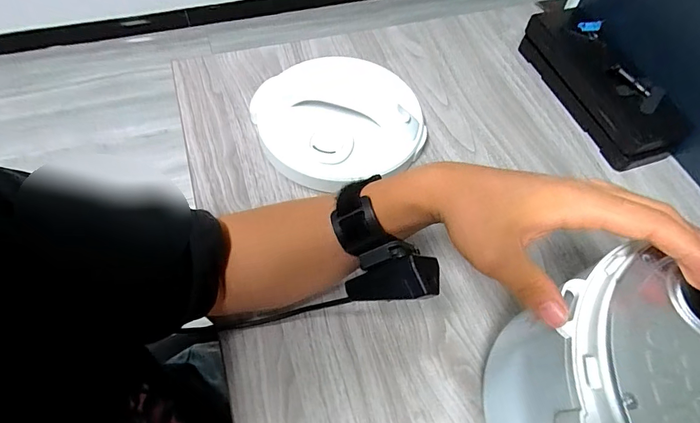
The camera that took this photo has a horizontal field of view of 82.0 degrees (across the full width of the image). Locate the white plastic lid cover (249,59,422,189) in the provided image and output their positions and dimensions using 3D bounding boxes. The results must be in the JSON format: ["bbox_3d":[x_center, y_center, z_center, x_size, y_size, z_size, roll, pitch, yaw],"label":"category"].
[{"bbox_3d":[-0.010,-0.113,0.493,0.195,0.052,0.196,-19,63,-14],"label":"white plastic lid cover"}]

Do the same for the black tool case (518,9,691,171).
[{"bbox_3d":[0.329,-0.170,0.533,0.077,0.064,0.250,-17,63,-13],"label":"black tool case"}]

